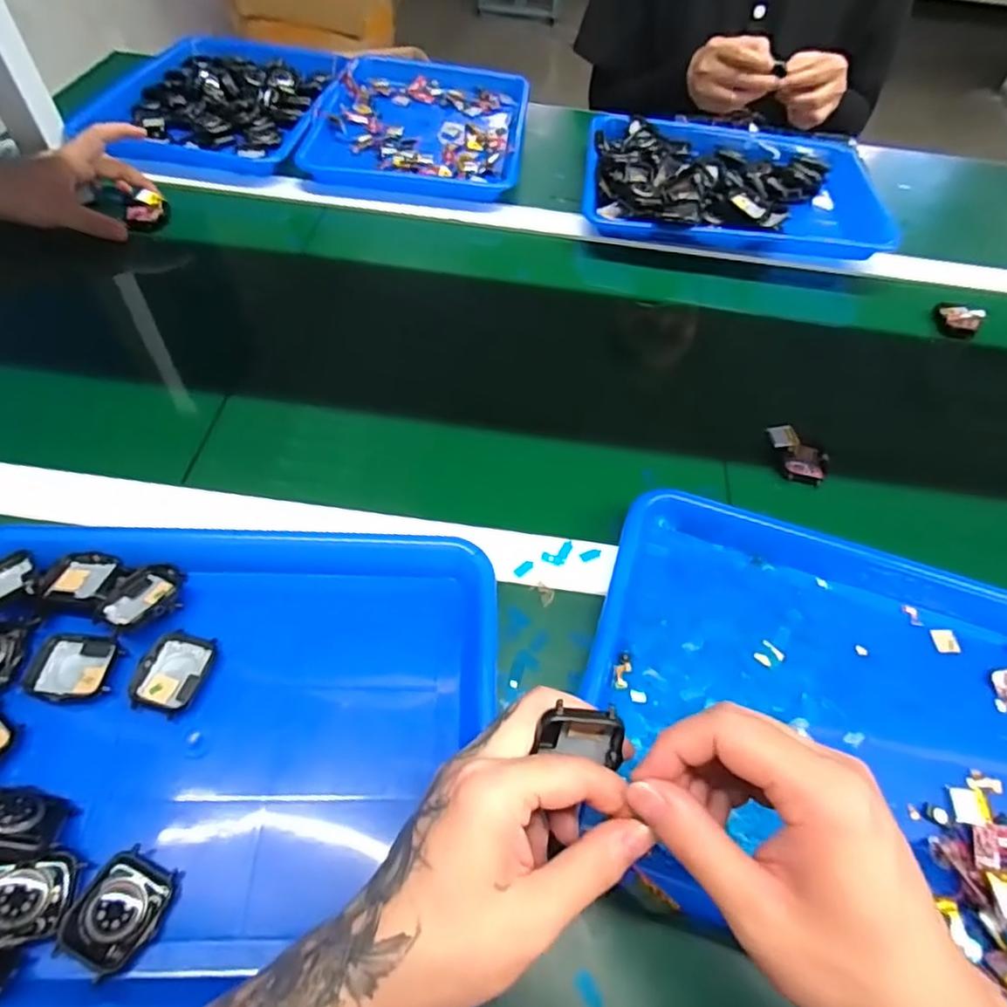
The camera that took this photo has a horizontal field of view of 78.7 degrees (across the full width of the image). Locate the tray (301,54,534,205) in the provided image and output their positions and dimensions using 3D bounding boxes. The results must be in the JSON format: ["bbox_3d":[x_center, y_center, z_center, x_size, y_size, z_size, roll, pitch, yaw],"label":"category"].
[{"bbox_3d":[-0.095,-0.470,0.756,0.239,0.031,0.289,6,56,0],"label":"tray"}]

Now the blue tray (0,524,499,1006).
[{"bbox_3d":[-0.168,0.121,0.335,0.327,0.042,0.257,0,56,-5],"label":"blue tray"}]

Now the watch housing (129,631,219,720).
[{"bbox_3d":[-0.196,0.100,0.364,0.037,0.007,0.046,12,56,3],"label":"watch housing"}]

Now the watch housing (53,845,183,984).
[{"bbox_3d":[-0.182,0.194,0.291,0.037,0.015,0.046,24,57,11],"label":"watch housing"}]

